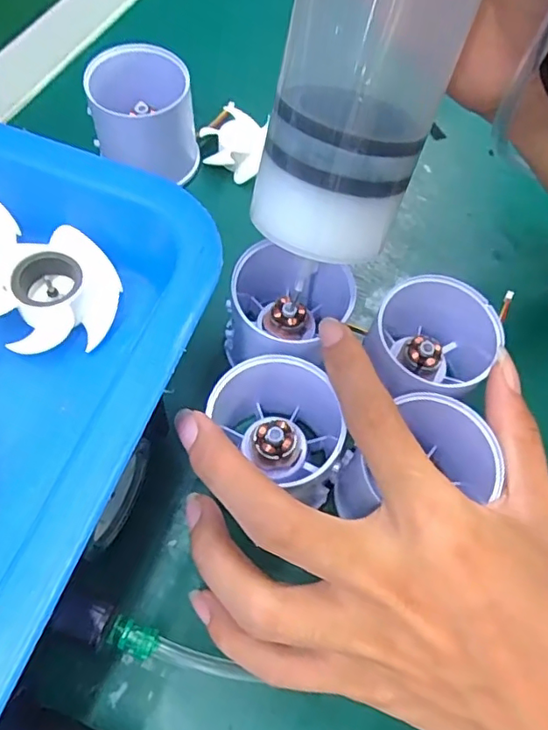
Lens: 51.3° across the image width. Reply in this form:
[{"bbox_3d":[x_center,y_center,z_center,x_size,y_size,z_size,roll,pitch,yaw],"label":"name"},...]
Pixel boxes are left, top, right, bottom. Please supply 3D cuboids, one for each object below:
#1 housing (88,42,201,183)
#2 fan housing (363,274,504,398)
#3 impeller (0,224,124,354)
[{"bbox_3d":[-0.067,-0.126,0.295,0.051,0.044,0.052,2,62,-3],"label":"housing"},{"bbox_3d":[0.069,-0.009,0.249,0.048,0.042,0.046,2,62,-3],"label":"fan housing"},{"bbox_3d":[-0.076,-0.026,0.194,0.041,0.017,0.043,10,62,1],"label":"impeller"}]

